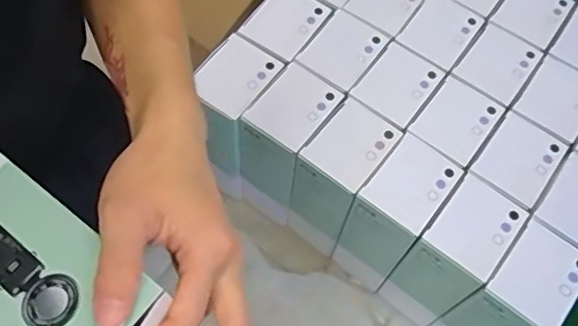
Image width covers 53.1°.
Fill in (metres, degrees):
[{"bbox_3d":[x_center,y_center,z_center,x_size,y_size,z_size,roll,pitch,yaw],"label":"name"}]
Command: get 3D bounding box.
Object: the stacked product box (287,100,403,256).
[{"bbox_3d":[0.049,0.023,0.597,0.062,0.185,0.087,36,68,12],"label":"stacked product box"}]

